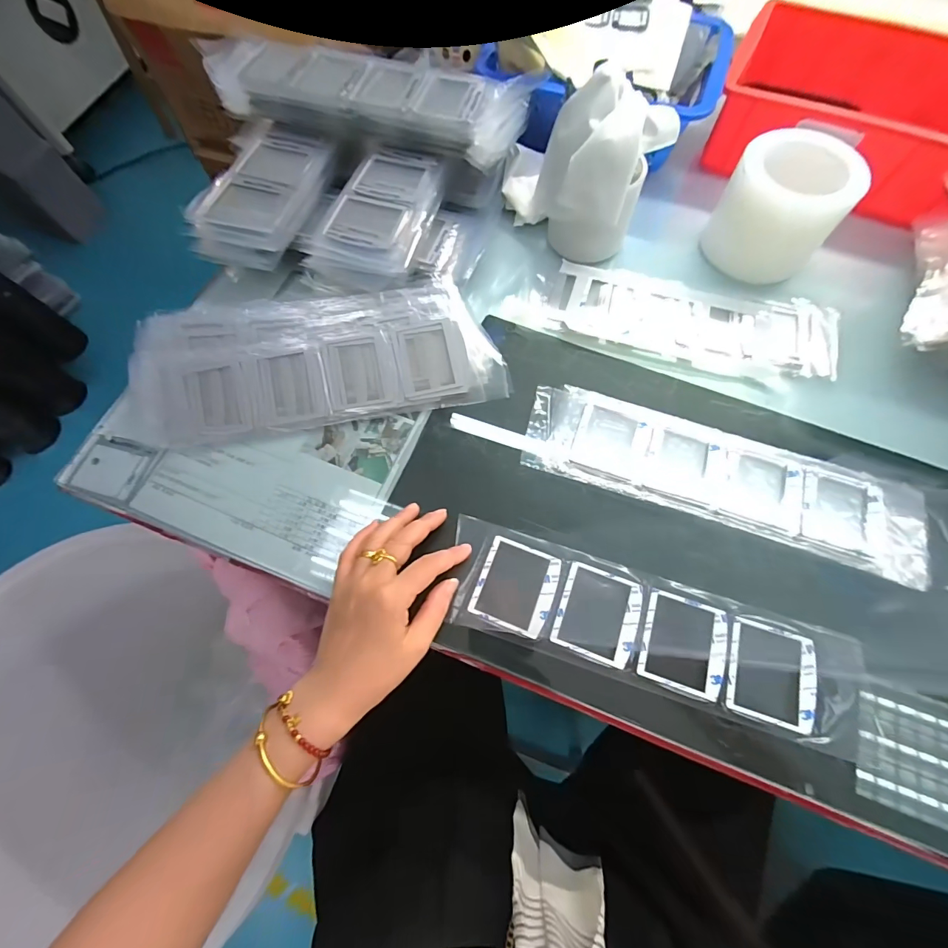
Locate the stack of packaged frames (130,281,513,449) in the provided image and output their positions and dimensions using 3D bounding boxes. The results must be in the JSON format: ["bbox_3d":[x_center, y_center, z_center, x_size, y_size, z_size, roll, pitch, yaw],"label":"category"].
[{"bbox_3d":[-0.152,-0.113,0.400,0.345,0.021,0.133,-9,85,-2],"label":"stack of packaged frames"}]

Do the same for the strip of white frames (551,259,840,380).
[{"bbox_3d":[0.222,-0.162,0.425,0.274,0.007,0.091,13,70,6],"label":"strip of white frames"}]

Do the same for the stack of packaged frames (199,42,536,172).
[{"bbox_3d":[-0.121,-0.417,0.458,0.350,0.040,0.119,21,71,9],"label":"stack of packaged frames"}]

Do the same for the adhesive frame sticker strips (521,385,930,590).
[{"bbox_3d":[0.211,-0.003,0.363,0.328,0.007,0.089,18,69,9],"label":"adhesive frame sticker strips"}]

